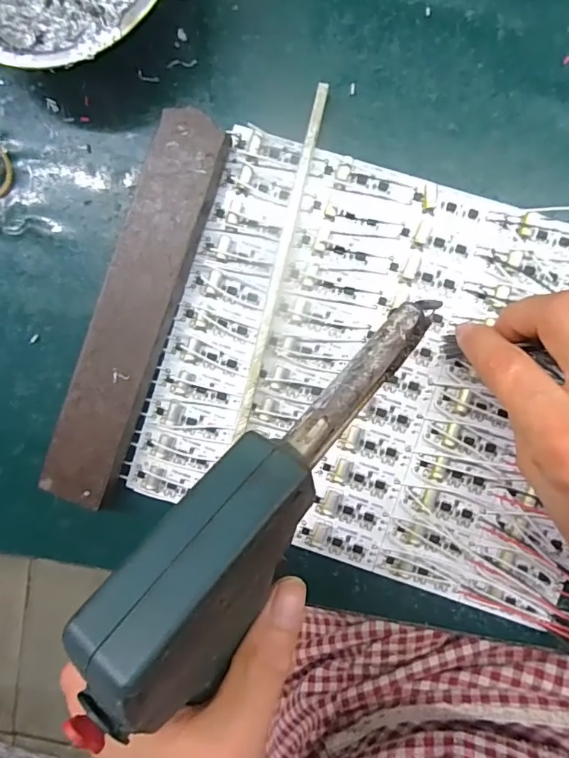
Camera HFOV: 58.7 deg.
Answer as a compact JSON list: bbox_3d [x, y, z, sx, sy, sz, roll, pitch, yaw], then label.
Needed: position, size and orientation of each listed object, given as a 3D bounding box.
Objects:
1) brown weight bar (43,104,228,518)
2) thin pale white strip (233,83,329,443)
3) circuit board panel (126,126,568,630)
[{"bbox_3d":[-0.076,-0.033,0.256,0.036,0.018,0.197,20,95,3],"label":"brown weight bar"},{"bbox_3d":[-0.002,-0.056,0.254,0.006,0.009,0.175,14,94,3],"label":"thin pale white strip"},{"bbox_3d":[0.052,-0.001,0.256,0.221,0.008,0.190,18,94,3],"label":"circuit board panel"}]

